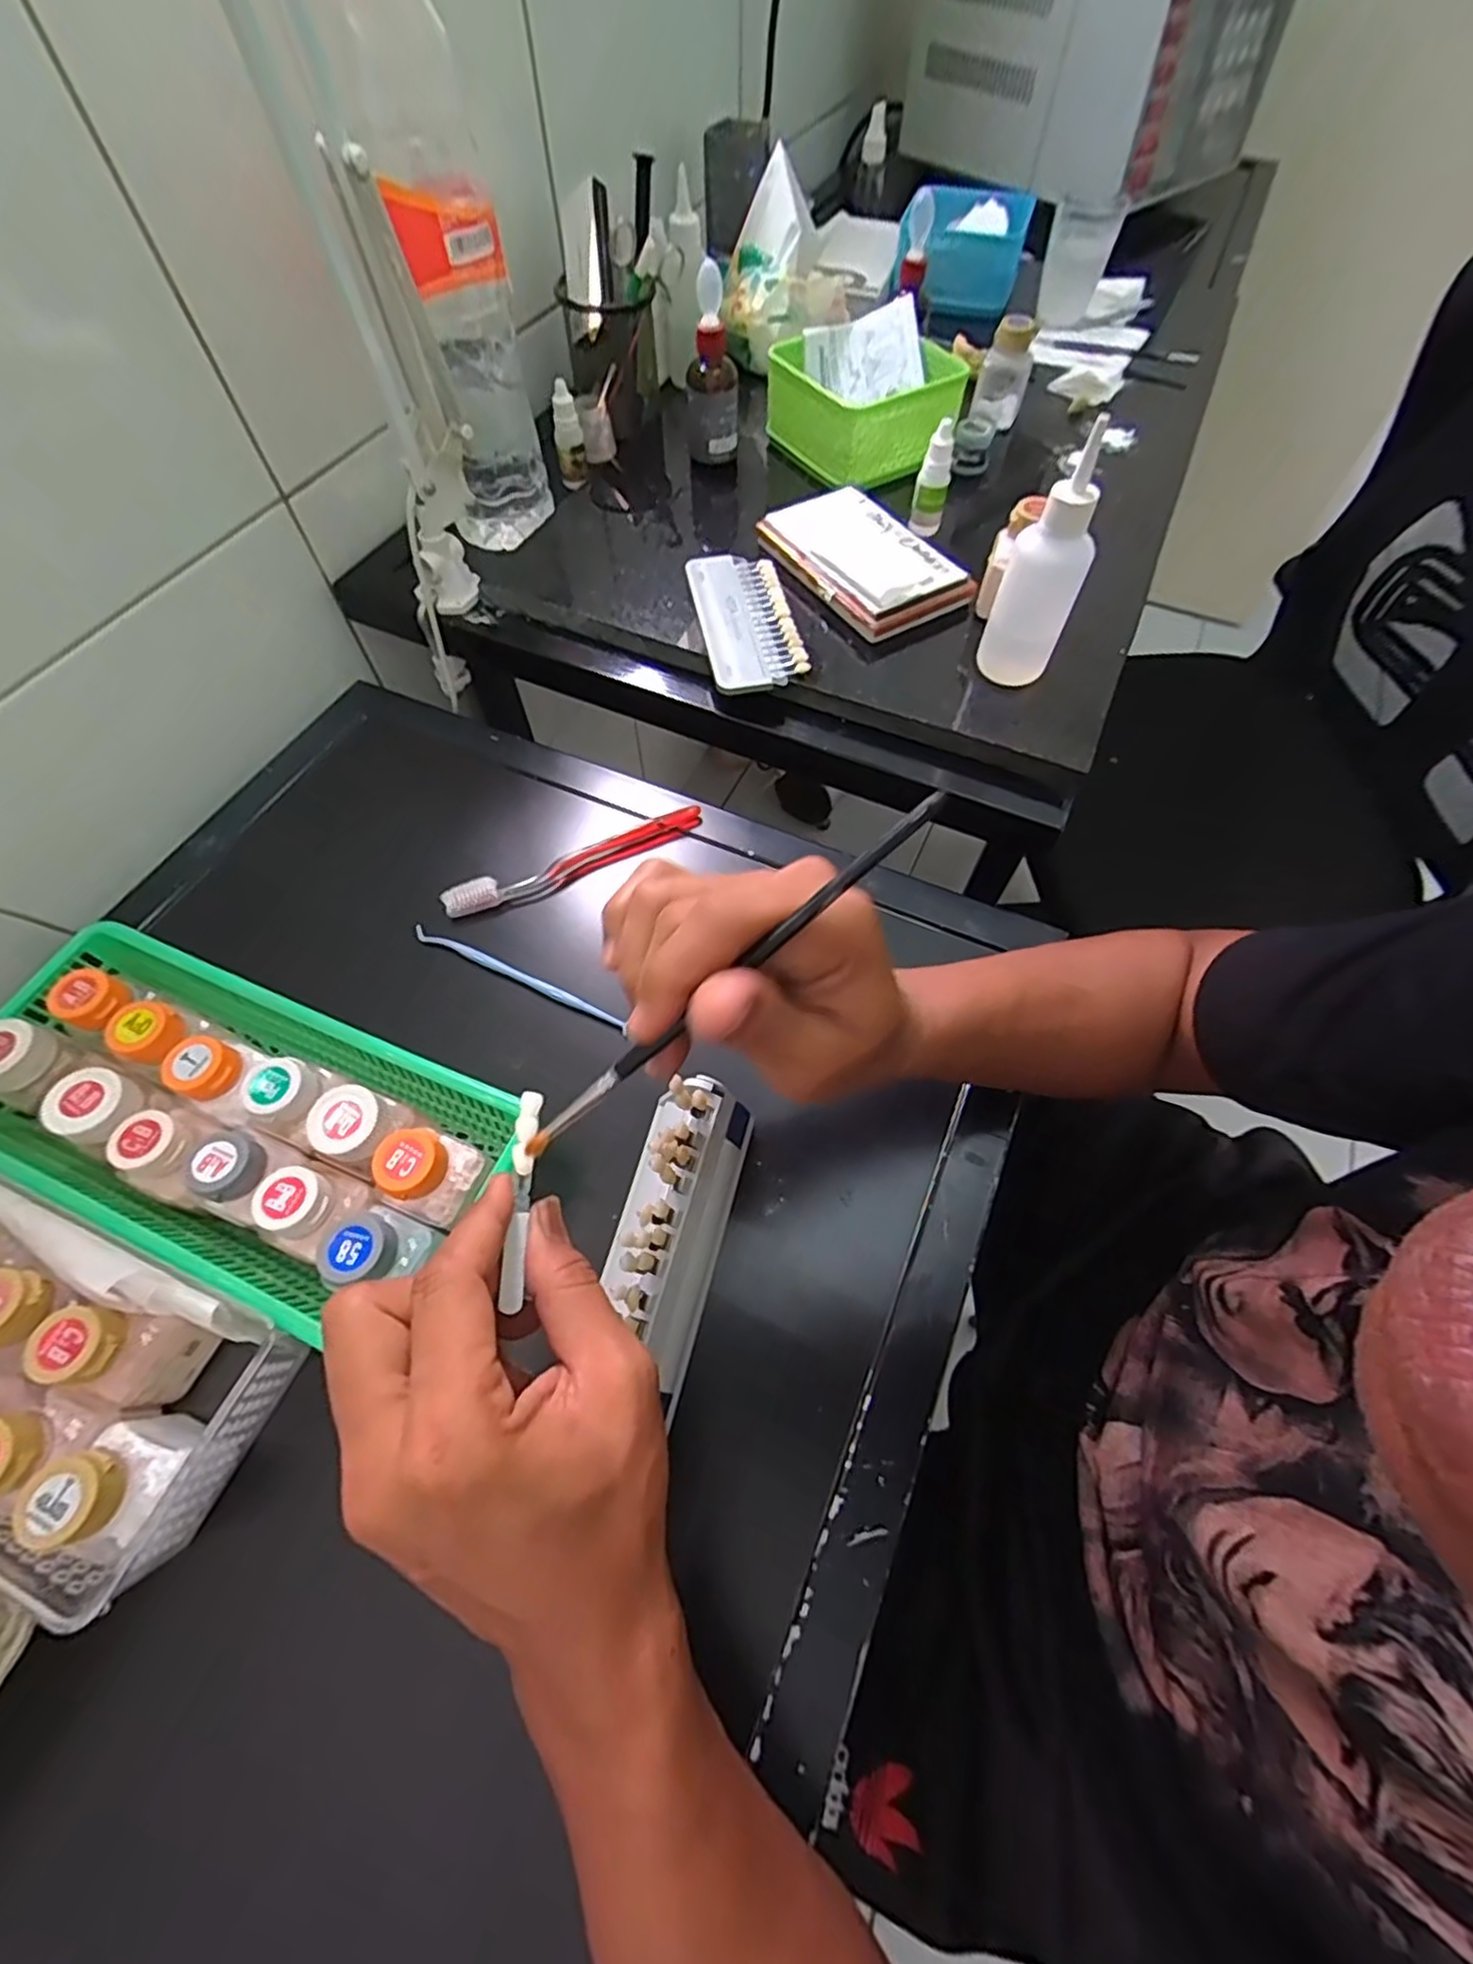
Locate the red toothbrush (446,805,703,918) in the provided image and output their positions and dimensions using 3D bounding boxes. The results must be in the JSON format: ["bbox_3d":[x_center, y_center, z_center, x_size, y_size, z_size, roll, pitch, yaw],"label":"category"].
[{"bbox_3d":[-0.113,-0.088,0.490,0.187,0.013,0.019,-25,65,-13],"label":"red toothbrush"}]

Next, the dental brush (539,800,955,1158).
[{"bbox_3d":[-0.009,0.005,0.224,0.183,0.005,0.006,-40,64,19],"label":"dental brush"}]

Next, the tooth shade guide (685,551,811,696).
[{"bbox_3d":[0.006,-0.265,0.516,0.065,0.018,0.150,-10,62,-6],"label":"tooth shade guide"}]

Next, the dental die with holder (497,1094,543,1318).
[{"bbox_3d":[-0.079,0.075,0.255,0.008,0.010,0.071,0,71,-1],"label":"dental die with holder"}]

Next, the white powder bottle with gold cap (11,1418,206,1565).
[{"bbox_3d":[-0.254,0.210,0.289,0.040,0.066,0.043,17,63,8],"label":"white powder bottle with gold cap"}]

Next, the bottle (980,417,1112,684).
[{"bbox_3d":[0.190,-0.247,0.432,0.047,0.130,0.036,18,63,9],"label":"bottle"}]

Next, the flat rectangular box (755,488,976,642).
[{"bbox_3d":[0.098,-0.323,0.528,0.089,0.022,0.147,-29,66,-15],"label":"flat rectangular box"}]

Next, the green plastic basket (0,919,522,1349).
[{"bbox_3d":[-0.263,0.073,0.367,0.292,0.077,0.131,21,64,10],"label":"green plastic basket"}]

